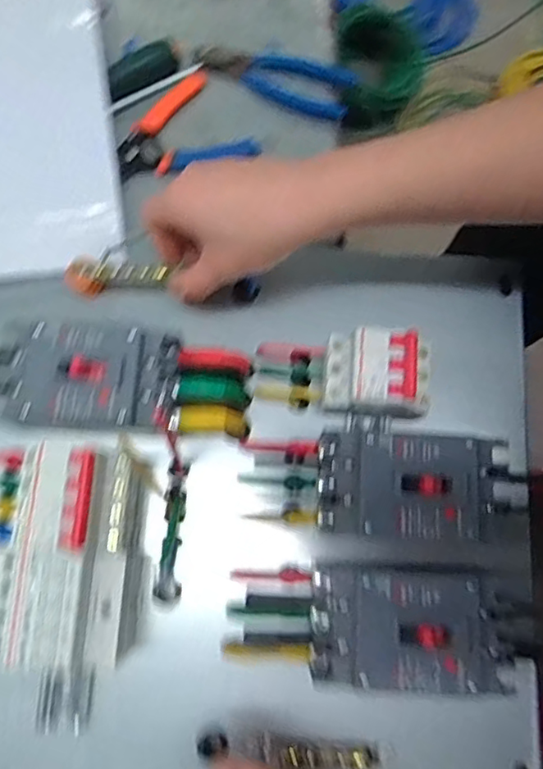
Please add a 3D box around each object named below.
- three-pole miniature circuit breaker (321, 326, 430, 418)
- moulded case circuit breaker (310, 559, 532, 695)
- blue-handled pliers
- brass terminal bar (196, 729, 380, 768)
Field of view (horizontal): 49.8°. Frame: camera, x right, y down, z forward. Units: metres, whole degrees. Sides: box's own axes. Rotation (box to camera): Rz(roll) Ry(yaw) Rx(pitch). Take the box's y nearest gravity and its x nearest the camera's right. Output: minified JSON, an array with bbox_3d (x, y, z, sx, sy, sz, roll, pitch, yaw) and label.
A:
[{"bbox_3d":[0.077,-0.003,0.438,0.074,0.075,0.056,7,75,0],"label":"three-pole miniature circuit breaker"},{"bbox_3d":[0.098,0.162,0.402,0.138,0.074,0.075,3,75,-1],"label":"moulded case circuit breaker"},{"bbox_3d":[0.002,-0.298,0.563,0.152,0.018,0.059,12,75,1],"label":"blue-handled pliers"},{"bbox_3d":[0.010,0.260,0.411,0.125,0.024,0.016,1,75,8],"label":"brass terminal bar"}]

